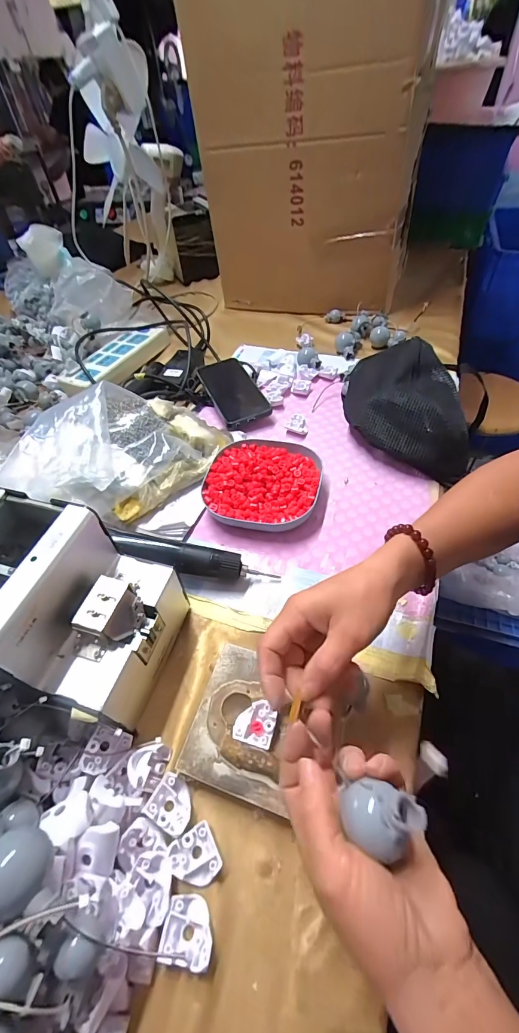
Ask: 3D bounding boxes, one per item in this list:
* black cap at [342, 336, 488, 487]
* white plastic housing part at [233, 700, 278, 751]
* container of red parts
[{"bbox_3d":[0.204,-0.163,0.525,0.177,0.074,0.223,17,54,17],"label":"black cap"},{"bbox_3d":[-0.003,0.162,0.298,0.030,0.007,0.032,11,52,12],"label":"white plastic housing part"},{"bbox_3d":[0.004,-0.039,0.468,0.135,0.030,0.137,6,51,8],"label":"container of red parts"}]

